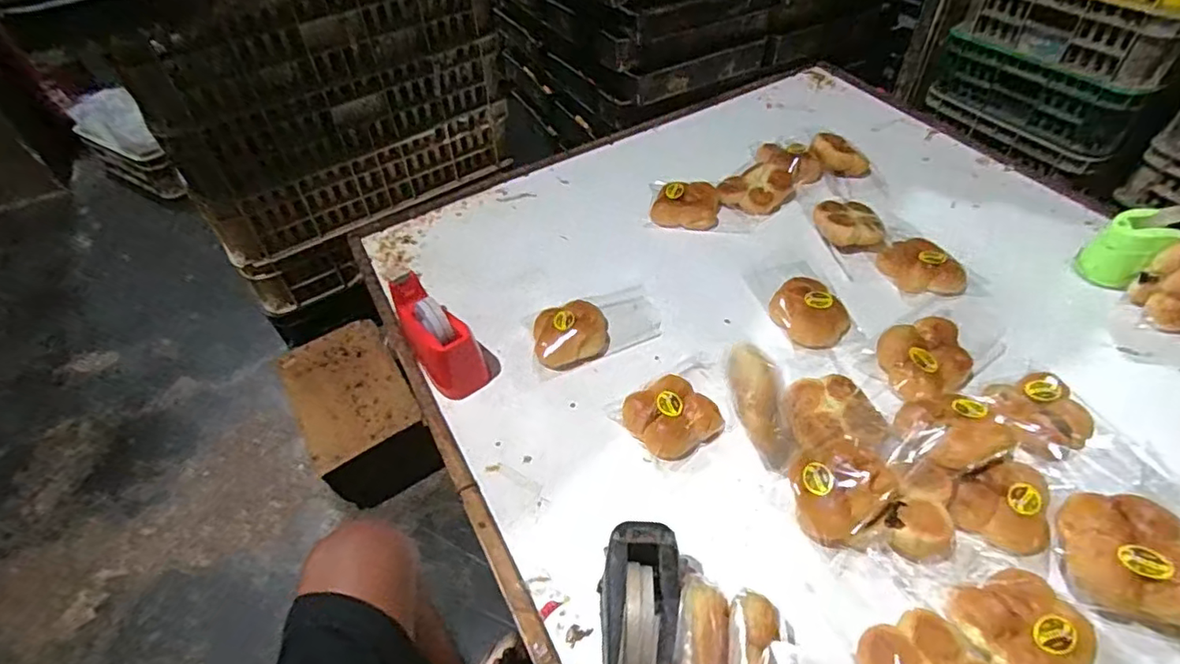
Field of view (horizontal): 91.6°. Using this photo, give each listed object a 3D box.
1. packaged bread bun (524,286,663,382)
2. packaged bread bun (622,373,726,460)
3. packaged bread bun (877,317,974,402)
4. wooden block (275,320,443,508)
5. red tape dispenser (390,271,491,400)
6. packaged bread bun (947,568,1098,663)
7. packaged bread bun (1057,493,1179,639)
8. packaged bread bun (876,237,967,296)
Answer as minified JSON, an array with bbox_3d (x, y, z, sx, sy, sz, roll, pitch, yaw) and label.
[{"bbox_3d":[0.006,-0.019,0.891,0.219,0.051,0.109,-20,50,-14],"label":"packaged bread bun"},{"bbox_3d":[0.110,0.111,0.768,0.108,0.048,0.103,-2,48,2],"label":"packaged bread bun"},{"bbox_3d":[0.466,0.034,0.789,0.125,0.049,0.116,-2,48,2],"label":"packaged bread bun"},{"bbox_3d":[-0.418,0.147,1.041,0.187,0.174,0.297,-26,52,-19],"label":"wooden block"},{"bbox_3d":[-0.243,-0.002,0.869,0.073,0.096,0.212,-32,54,-23],"label":"red tape dispenser"},{"bbox_3d":[0.427,0.295,0.560,0.095,0.046,0.115,-21,50,-15],"label":"packaged bread bun"},{"bbox_3d":[0.568,0.230,0.583,0.162,0.070,0.126,-5,48,-1],"label":"packaged bread bun"},{"bbox_3d":[0.534,-0.103,0.922,0.083,0.054,0.133,-35,55,-25],"label":"packaged bread bun"}]

